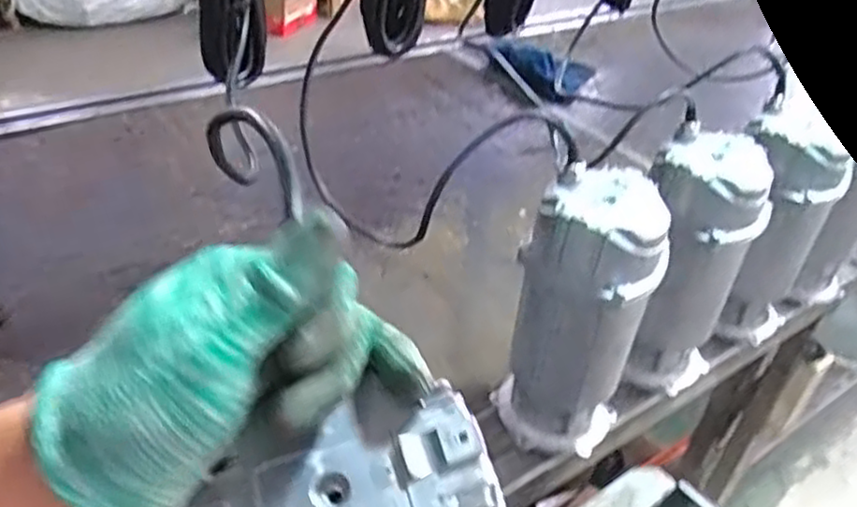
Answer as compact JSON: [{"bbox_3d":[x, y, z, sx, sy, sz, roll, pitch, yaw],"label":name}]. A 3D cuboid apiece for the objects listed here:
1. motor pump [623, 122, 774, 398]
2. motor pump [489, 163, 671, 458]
[{"bbox_3d":[0.295,0.017,0.825,0.126,0.287,0.110,-6,39,-15],"label":"motor pump"},{"bbox_3d":[0.151,0.077,0.751,0.128,0.316,0.114,26,41,23],"label":"motor pump"}]

